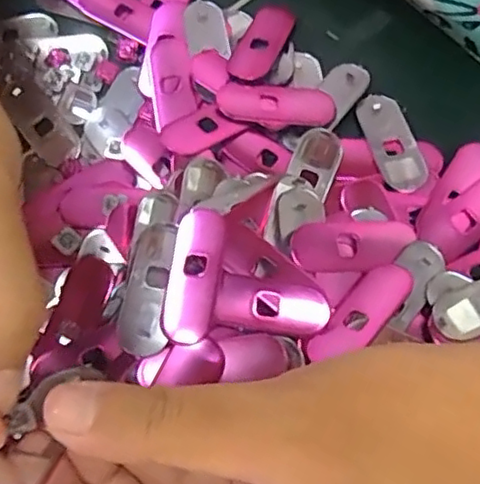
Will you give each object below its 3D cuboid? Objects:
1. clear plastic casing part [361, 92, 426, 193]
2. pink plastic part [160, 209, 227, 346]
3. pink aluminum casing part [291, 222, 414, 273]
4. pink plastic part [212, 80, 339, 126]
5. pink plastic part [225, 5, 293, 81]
[{"bbox_3d":[0.064,-0.042,0.270,0.016,0.007,0.049,-13,70,-3],"label":"clear plastic casing part"},{"bbox_3d":[-0.017,0.012,0.232,0.017,0.007,0.049,9,71,5],"label":"pink plastic part"},{"bbox_3d":[0.043,0.002,0.247,0.047,0.012,0.020,-3,70,1],"label":"pink aluminum casing part"},{"bbox_3d":[0.015,-0.060,0.275,0.049,0.008,0.018,1,70,2],"label":"pink plastic part"},{"bbox_3d":[0.009,-0.089,0.291,0.018,0.009,0.045,24,73,10],"label":"pink plastic part"}]

